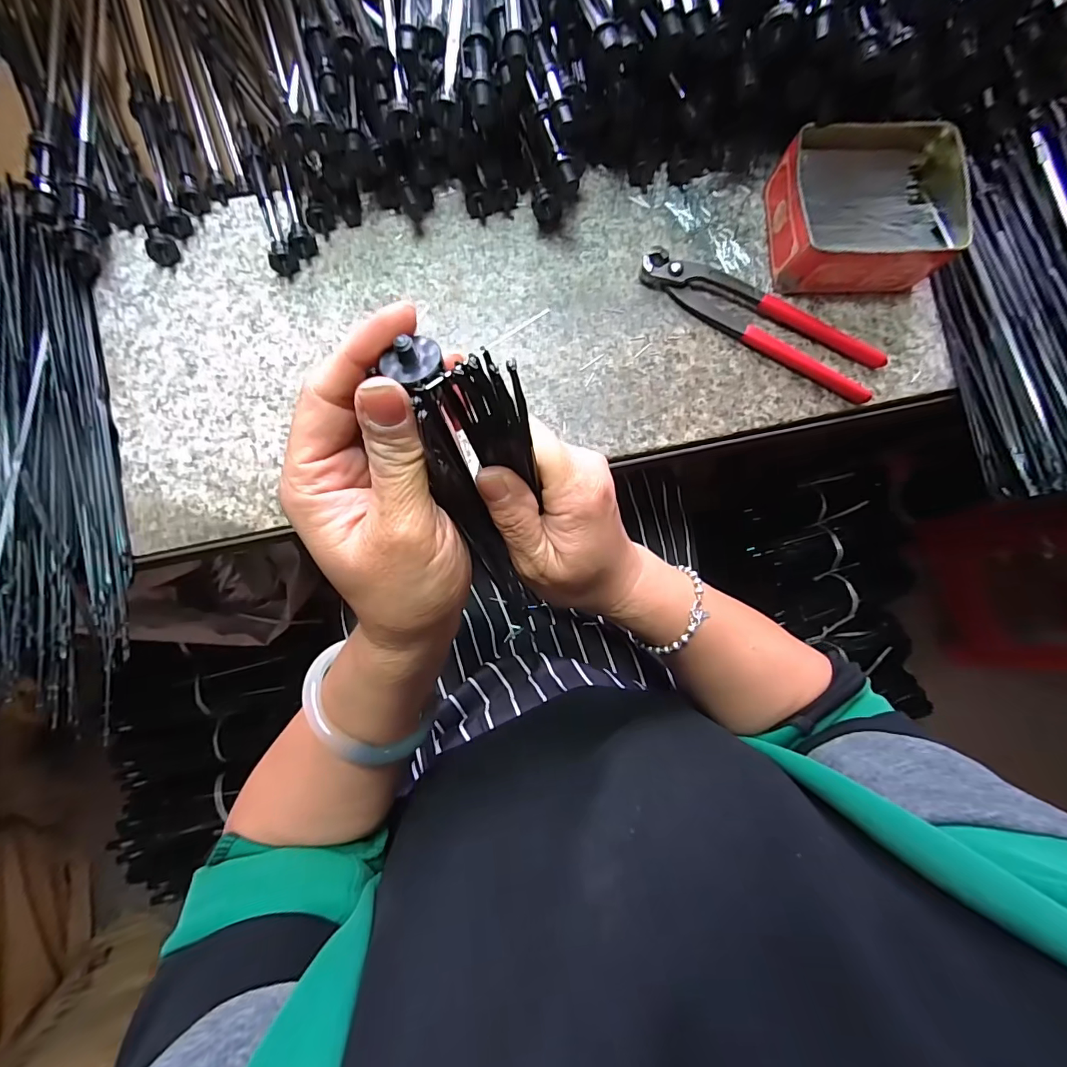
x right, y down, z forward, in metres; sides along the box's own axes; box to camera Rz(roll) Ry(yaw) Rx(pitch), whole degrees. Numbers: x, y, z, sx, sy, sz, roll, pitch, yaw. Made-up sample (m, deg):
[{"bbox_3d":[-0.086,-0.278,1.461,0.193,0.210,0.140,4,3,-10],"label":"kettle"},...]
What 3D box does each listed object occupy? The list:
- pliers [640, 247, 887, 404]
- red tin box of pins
[{"bbox_3d":[0.172,-0.164,0.354,0.192,0.013,0.046,29,85,1],"label":"pliers"},{"bbox_3d":[0.239,-0.235,0.344,0.119,0.048,0.096,-5,85,-2],"label":"red tin box of pins"}]

